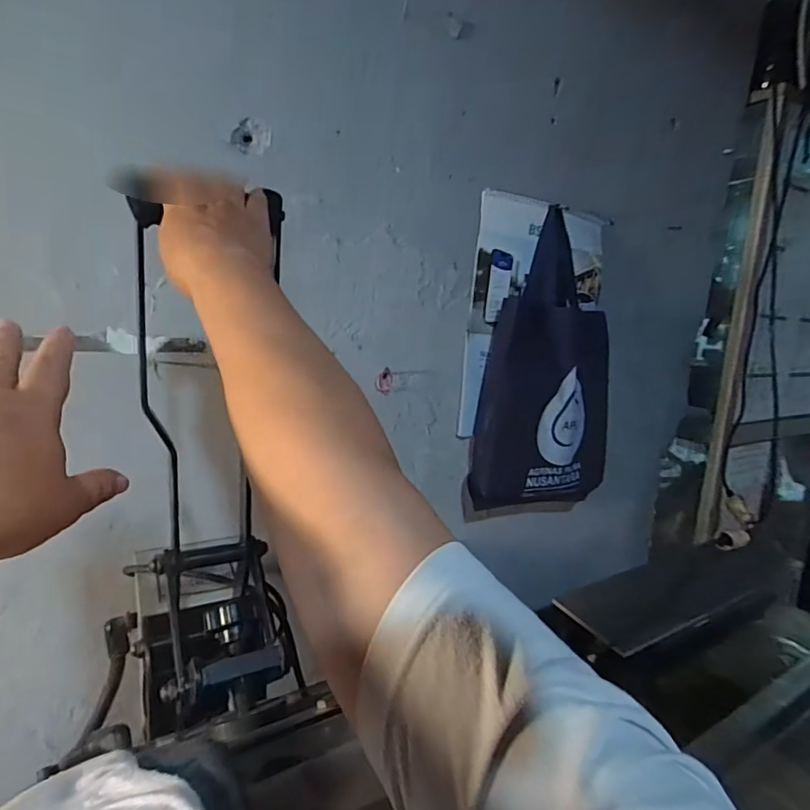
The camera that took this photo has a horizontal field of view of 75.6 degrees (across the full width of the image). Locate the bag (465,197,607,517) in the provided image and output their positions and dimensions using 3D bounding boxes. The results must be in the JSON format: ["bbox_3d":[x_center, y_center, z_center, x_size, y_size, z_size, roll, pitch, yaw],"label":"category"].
[{"bbox_3d":[0.272,-0.055,0.957,0.292,0.460,0.138,-8,17,-42],"label":"bag"}]

